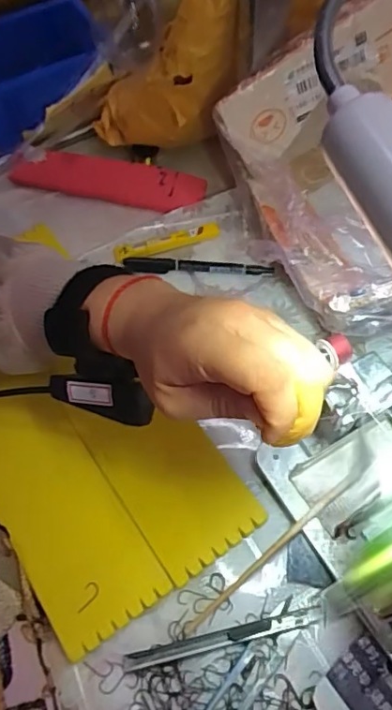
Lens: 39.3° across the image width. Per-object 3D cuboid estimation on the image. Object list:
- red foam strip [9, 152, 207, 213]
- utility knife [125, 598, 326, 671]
[{"bbox_3d":[-0.094,-0.183,0.577,0.206,0.014,0.043,13,93,9],"label":"red foam strip"},{"bbox_3d":[0.017,0.188,0.366,0.133,0.006,0.019,-14,61,-6],"label":"utility knife"}]

